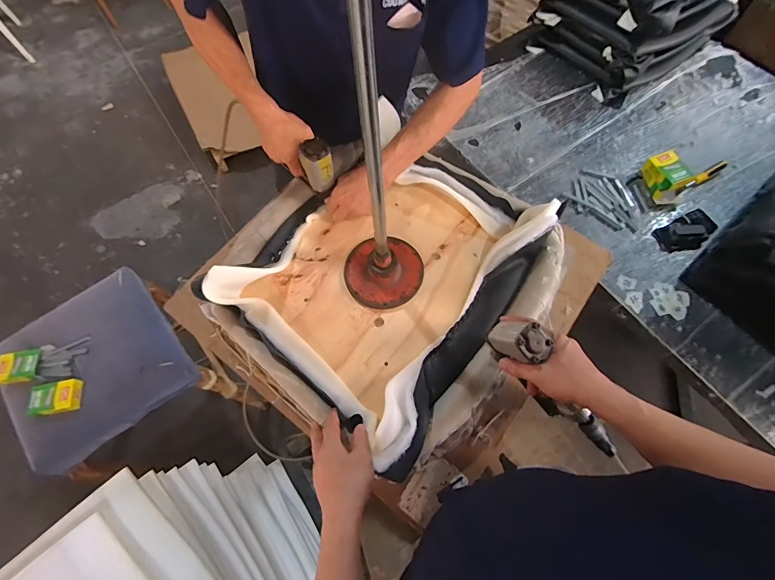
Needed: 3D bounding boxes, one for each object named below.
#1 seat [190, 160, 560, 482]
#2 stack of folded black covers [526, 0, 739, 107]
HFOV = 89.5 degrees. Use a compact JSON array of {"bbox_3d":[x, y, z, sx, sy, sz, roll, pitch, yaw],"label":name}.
[{"bbox_3d":[0.005,-0.043,0.698,0.449,0.096,0.491,39,73,17],"label":"seat"},{"bbox_3d":[0.819,-0.997,1.325,0.489,0.327,0.491,-33,69,-12],"label":"stack of folded black covers"}]

